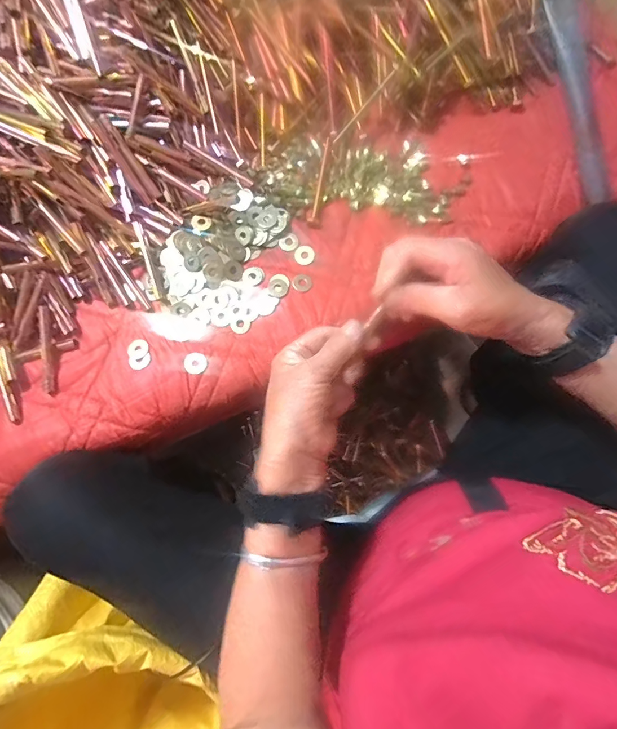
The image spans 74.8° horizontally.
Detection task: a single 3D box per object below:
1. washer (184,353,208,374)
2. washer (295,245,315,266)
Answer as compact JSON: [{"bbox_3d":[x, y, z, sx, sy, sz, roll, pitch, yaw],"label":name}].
[{"bbox_3d":[-0.120,-0.002,0.429,0.023,0.004,0.024,0,78,1],"label":"washer"},{"bbox_3d":[-0.004,-0.124,0.453,0.022,0.004,0.023,0,78,1],"label":"washer"}]

